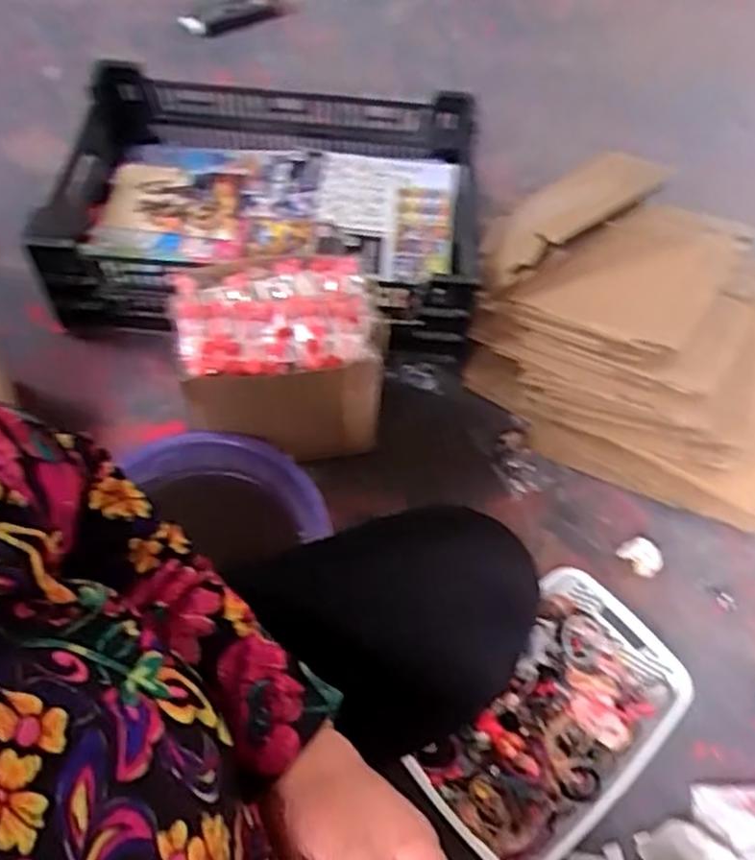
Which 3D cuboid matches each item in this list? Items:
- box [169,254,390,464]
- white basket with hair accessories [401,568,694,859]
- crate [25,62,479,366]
[{"bbox_3d":[-0.118,-0.086,0.931,0.225,0.216,0.173,-7,58,-8],"label":"box"},{"bbox_3d":[0.187,0.320,0.809,0.296,0.084,0.188,-37,67,-24],"label":"white basket with hair accessories"},{"bbox_3d":[-0.194,-0.355,1.159,0.682,0.180,0.450,8,57,2],"label":"crate"}]

